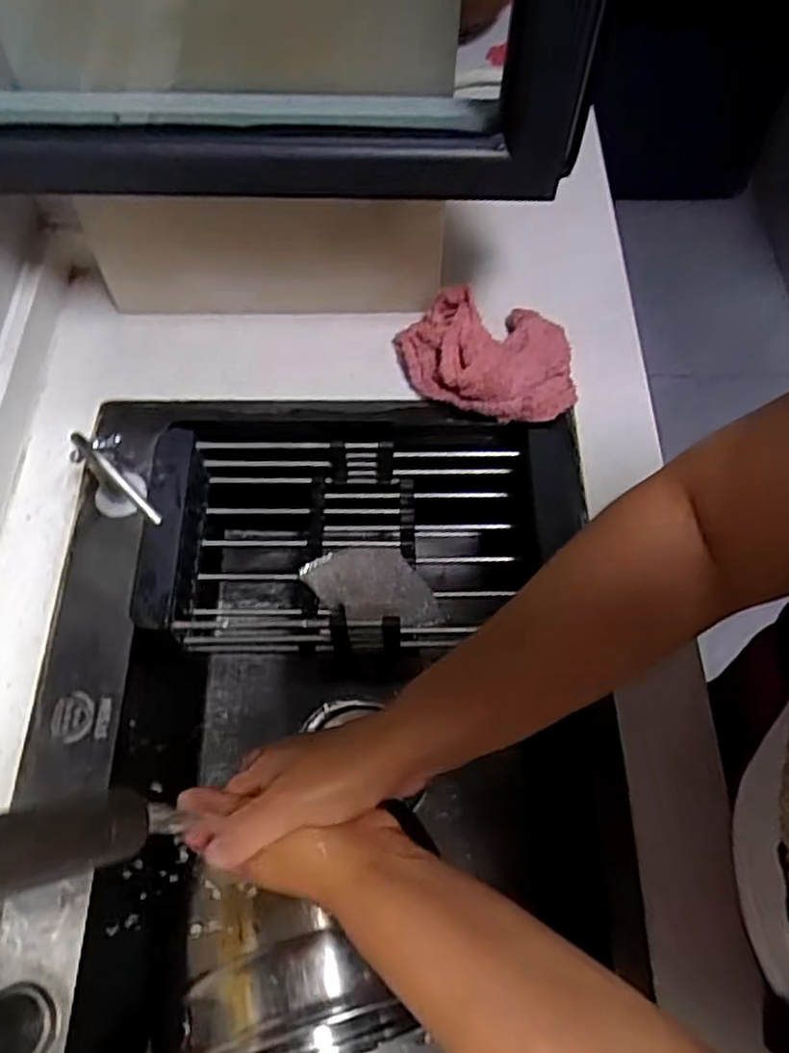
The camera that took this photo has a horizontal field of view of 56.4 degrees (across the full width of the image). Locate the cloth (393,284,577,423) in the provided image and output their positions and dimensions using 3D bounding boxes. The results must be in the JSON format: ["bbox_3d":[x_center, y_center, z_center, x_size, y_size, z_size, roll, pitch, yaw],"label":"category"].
[{"bbox_3d":[0.087,-0.161,0.681,0.171,0.051,0.115,20,64,10],"label":"cloth"}]

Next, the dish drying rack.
[{"bbox_3d":[-0.025,0.005,0.668,0.370,0.086,0.200,0,63,0],"label":"dish drying rack"}]

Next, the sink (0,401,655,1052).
[{"bbox_3d":[-0.054,0.189,0.642,0.434,0.226,0.570,0,63,-1],"label":"sink"}]

